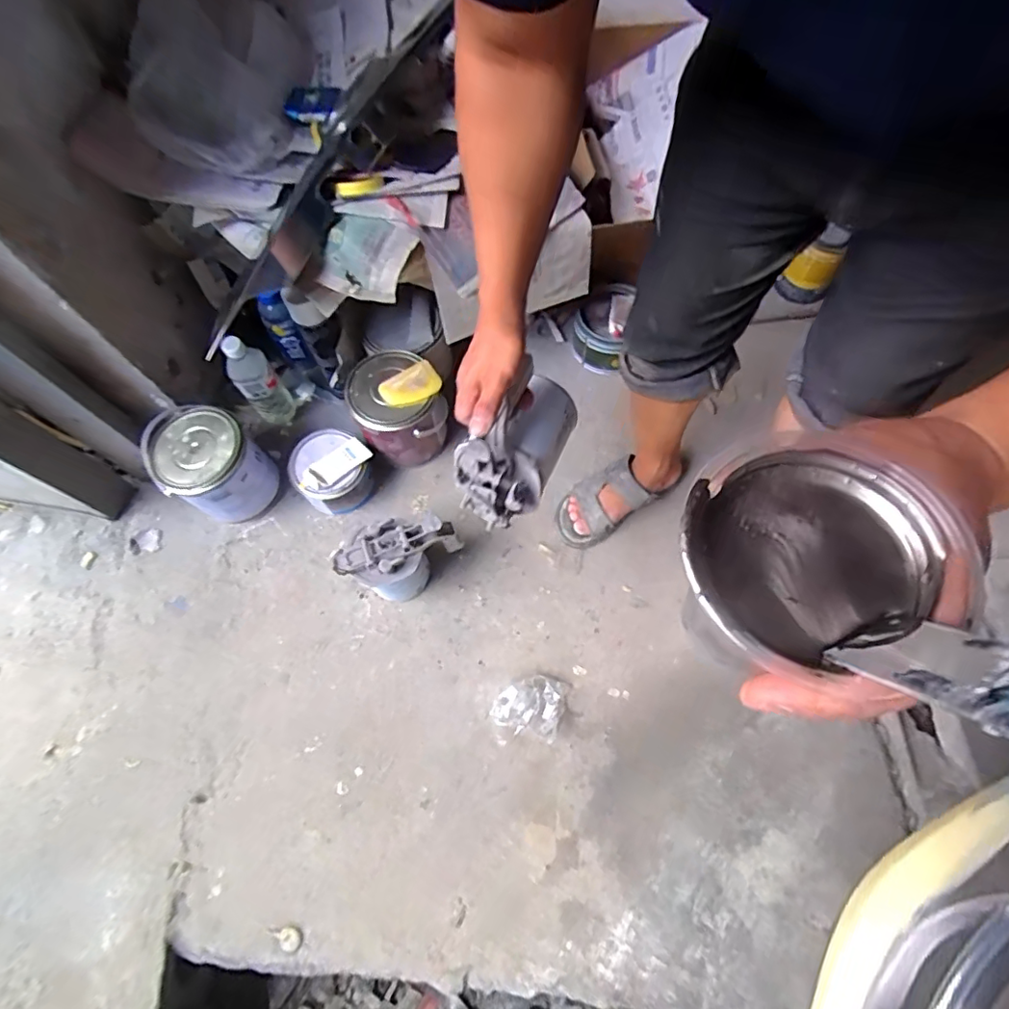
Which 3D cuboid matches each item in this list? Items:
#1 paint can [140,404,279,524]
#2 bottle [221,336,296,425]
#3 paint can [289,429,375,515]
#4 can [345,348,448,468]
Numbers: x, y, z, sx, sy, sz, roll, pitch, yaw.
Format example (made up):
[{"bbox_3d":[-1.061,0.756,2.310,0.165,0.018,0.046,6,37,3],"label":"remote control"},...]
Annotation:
[{"bbox_3d":[-0.528,-0.065,1.015,0.188,0.179,0.148,28,71,13],"label":"paint can"},{"bbox_3d":[-0.458,-0.228,1.053,0.075,0.230,0.070,-38,71,-13],"label":"bottle"},{"bbox_3d":[-0.317,-0.059,1.041,0.136,0.108,0.132,-1,67,2],"label":"paint can"},{"bbox_3d":[-0.193,-0.177,1.048,0.158,0.175,0.180,-31,69,-10],"label":"can"}]

